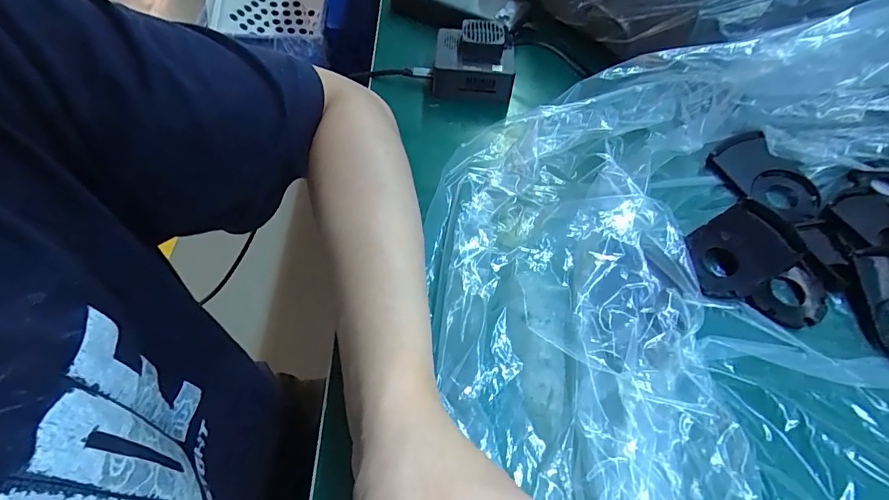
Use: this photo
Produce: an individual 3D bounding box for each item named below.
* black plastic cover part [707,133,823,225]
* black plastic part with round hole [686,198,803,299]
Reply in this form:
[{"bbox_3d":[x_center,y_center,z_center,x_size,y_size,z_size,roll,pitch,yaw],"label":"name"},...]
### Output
[{"bbox_3d":[0.277,-0.062,0.386,0.059,0.020,0.090,-27,61,-21],"label":"black plastic cover part"},{"bbox_3d":[0.219,-0.001,0.332,0.087,0.016,0.056,-27,61,-21],"label":"black plastic part with round hole"}]

